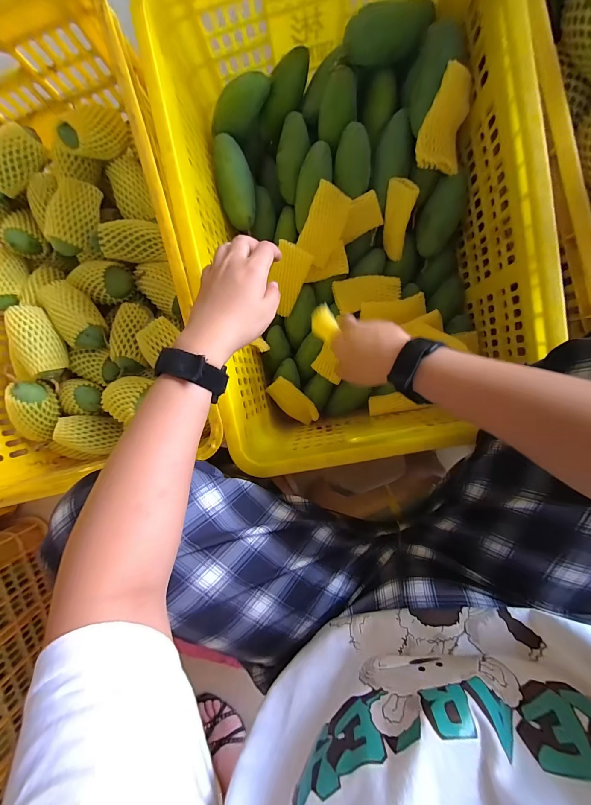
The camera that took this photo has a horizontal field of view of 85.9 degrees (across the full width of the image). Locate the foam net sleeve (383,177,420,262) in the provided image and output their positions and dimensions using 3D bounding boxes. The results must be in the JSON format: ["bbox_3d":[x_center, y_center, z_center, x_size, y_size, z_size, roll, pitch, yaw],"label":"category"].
[{"bbox_3d":[0.161,-0.282,0.502,0.036,0.114,0.035,1,51,6],"label":"foam net sleeve"}]

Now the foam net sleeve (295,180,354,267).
[{"bbox_3d":[0.045,-0.280,0.507,0.063,0.011,0.105,16,122,-21],"label":"foam net sleeve"}]

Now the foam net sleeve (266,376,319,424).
[{"bbox_3d":[-0.004,-0.003,0.603,0.107,0.018,0.053,43,124,-18],"label":"foam net sleeve"}]

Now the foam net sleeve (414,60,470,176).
[{"bbox_3d":[0.201,-0.363,0.412,0.055,0.033,0.099,-6,138,-21],"label":"foam net sleeve"}]

